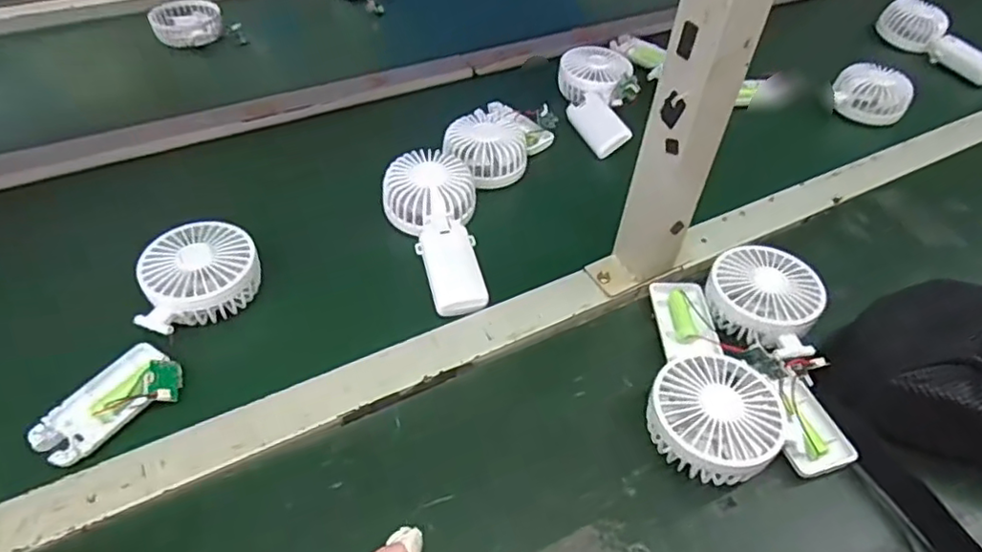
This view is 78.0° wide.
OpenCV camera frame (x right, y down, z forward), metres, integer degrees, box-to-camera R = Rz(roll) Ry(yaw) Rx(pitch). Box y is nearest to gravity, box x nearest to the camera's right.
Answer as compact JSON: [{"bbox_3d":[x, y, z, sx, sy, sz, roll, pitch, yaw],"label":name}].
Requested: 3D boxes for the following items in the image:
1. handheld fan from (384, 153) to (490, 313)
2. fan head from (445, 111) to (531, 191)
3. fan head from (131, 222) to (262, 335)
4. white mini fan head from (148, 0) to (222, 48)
[{"bbox_3d":[-0.045,-0.044,0.553,0.082,0.028,0.178,-12,61,-14],"label":"handheld fan"},{"bbox_3d":[-0.004,-0.134,0.637,0.086,0.038,0.092,-5,48,-8],"label":"fan head"},{"bbox_3d":[-0.237,0.000,0.500,0.088,0.037,0.089,-13,49,-15],"label":"fan head"},{"bbox_3d":[-0.418,-0.346,0.834,0.089,0.032,0.085,-13,50,-17],"label":"white mini fan head"}]

